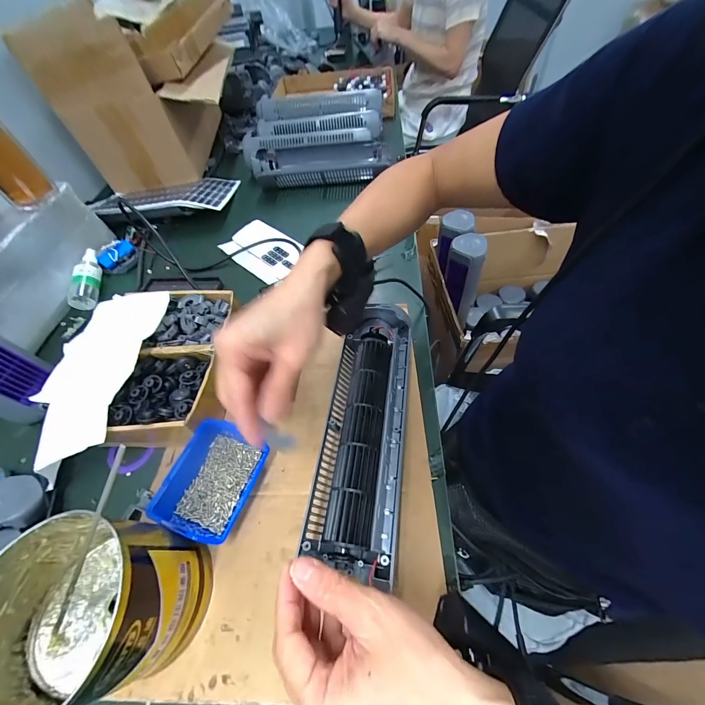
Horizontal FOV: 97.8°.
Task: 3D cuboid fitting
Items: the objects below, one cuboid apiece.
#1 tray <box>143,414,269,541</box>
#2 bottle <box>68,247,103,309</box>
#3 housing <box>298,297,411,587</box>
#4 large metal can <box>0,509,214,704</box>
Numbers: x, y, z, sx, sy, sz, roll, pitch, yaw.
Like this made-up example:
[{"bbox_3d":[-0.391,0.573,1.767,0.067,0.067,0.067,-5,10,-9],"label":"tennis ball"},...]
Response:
[{"bbox_3d":[-0.152,0.139,0.341,0.086,0.042,0.111,12,58,14],"label":"tray"},{"bbox_3d":[-0.491,-0.144,0.568,0.041,0.034,0.131,-8,69,-2],"label":"bottle"},{"bbox_3d":[0.014,0.070,0.339,0.084,0.048,0.280,6,57,7],"label":"housing"},{"bbox_3d":[-0.206,0.209,0.254,0.129,0.110,0.117,-11,55,-1],"label":"large metal can"}]

